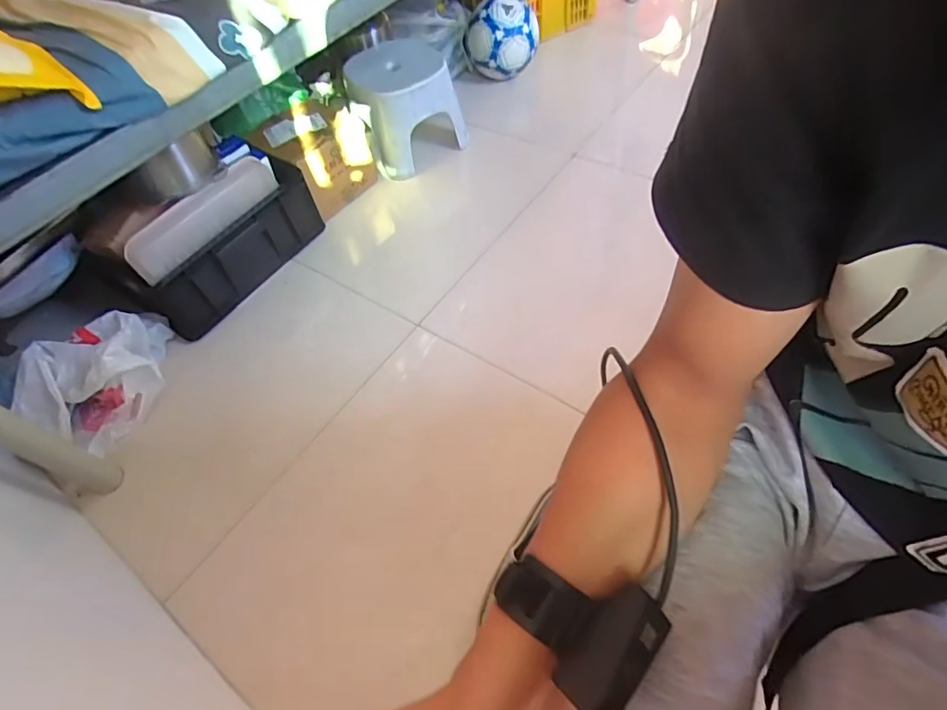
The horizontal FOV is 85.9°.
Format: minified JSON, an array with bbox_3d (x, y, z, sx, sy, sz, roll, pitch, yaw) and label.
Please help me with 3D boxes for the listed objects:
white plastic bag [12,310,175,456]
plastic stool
[{"bbox_3d":[-0.633,0.033,0.882,0.148,0.145,0.243,35,66,26],"label":"white plastic bag"},{"bbox_3d":[-0.150,-0.579,1.176,0.240,0.200,0.225,-24,55,-8],"label":"plastic stool"}]

